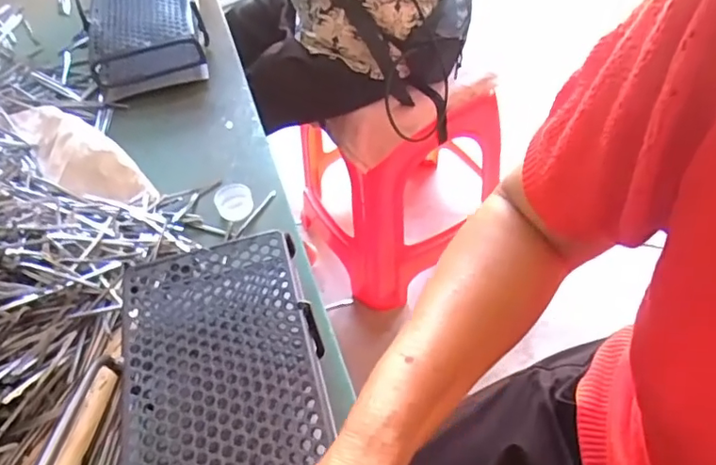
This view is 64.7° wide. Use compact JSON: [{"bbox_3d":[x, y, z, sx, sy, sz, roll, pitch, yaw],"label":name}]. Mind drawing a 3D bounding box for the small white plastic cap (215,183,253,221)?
[{"bbox_3d":[-0.140,-0.034,0.640,0.042,0.026,0.036,-17,50,-8],"label":"small white plastic cap"}]

